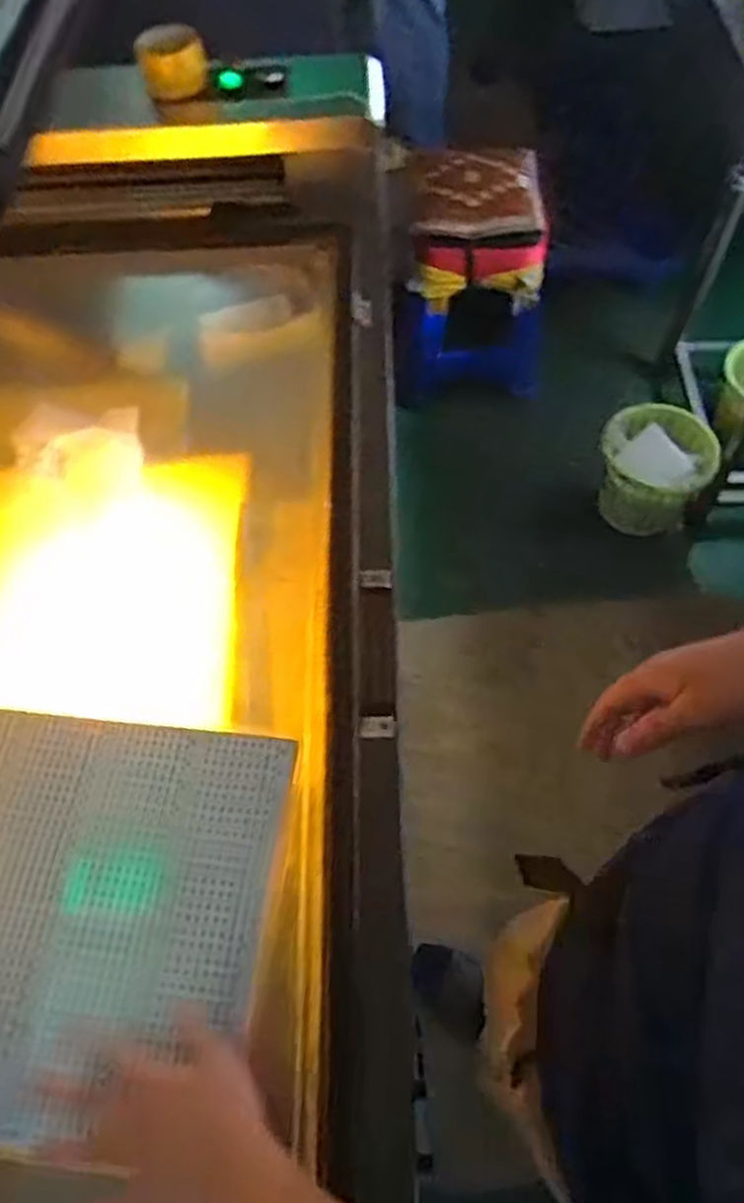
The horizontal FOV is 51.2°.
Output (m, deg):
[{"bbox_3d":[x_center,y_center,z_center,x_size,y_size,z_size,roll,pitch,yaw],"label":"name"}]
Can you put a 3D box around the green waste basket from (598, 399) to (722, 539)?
[{"bbox_3d":[0.653,-0.297,1.848,0.248,0.230,0.264,-1,60,1],"label":"green waste basket"}]

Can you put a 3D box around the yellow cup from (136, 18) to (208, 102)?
[{"bbox_3d":[-0.273,-0.733,1.064,0.089,0.083,0.072,-20,62,-9],"label":"yellow cup"}]

